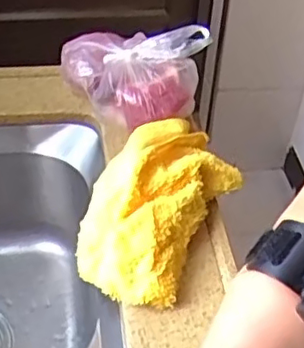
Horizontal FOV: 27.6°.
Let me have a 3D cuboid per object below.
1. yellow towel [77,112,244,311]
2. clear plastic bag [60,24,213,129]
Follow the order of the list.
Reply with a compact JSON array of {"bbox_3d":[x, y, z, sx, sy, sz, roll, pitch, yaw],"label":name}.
[{"bbox_3d":[0.005,0.019,0.549,0.102,0.058,0.201,20,44,17],"label":"yellow towel"},{"bbox_3d":[-0.022,-0.122,0.670,0.158,0.067,0.109,32,49,28],"label":"clear plastic bag"}]

